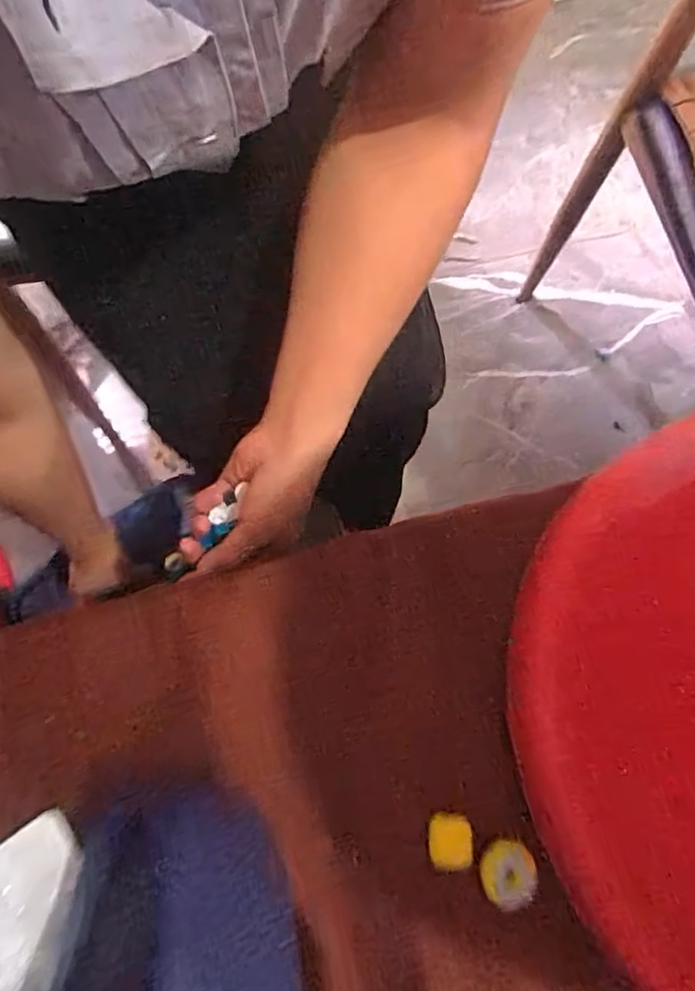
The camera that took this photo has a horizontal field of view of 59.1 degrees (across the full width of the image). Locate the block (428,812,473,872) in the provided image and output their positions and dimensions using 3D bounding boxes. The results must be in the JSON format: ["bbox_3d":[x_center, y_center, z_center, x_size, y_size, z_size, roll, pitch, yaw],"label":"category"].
[{"bbox_3d":[0.043,0.145,0.258,0.017,0.006,0.021,0,72,0],"label":"block"}]

